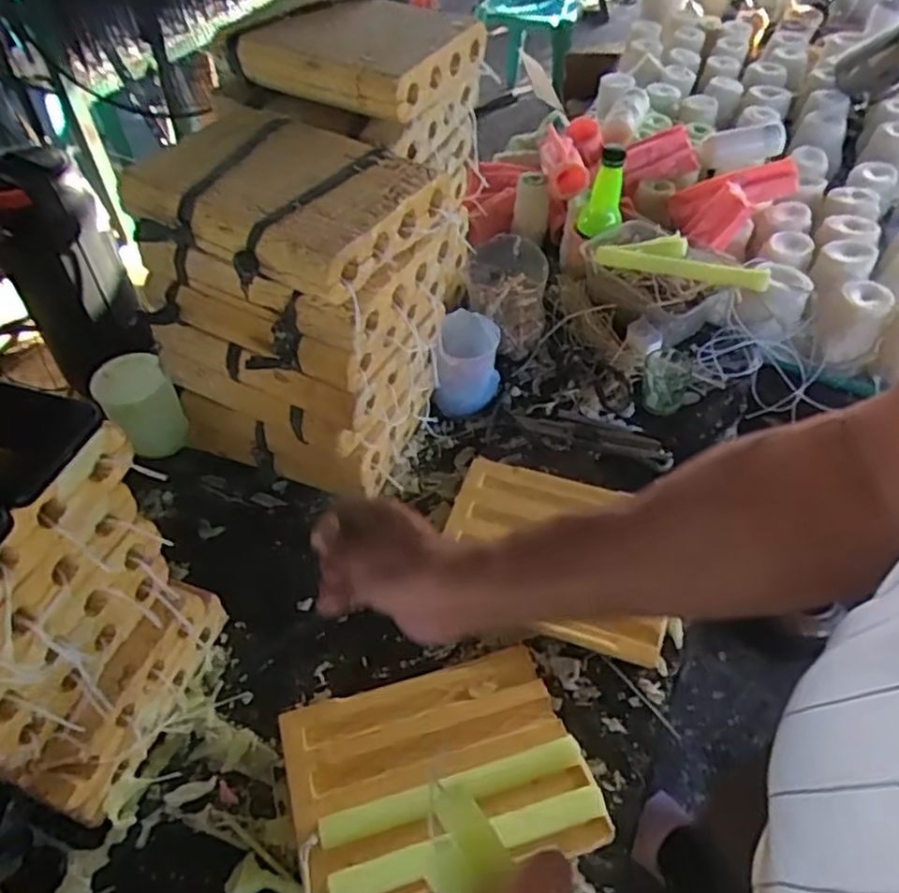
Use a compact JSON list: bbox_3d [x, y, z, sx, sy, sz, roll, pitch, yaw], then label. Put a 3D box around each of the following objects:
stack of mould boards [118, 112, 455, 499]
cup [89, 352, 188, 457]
[{"bbox_3d":[-0.133,-0.115,0.654,0.234,0.298,0.183,27,55,21],"label":"stack of mould boards"},{"bbox_3d":[-0.334,-0.047,0.750,0.070,0.095,0.078,-27,55,-20],"label":"cup"}]

